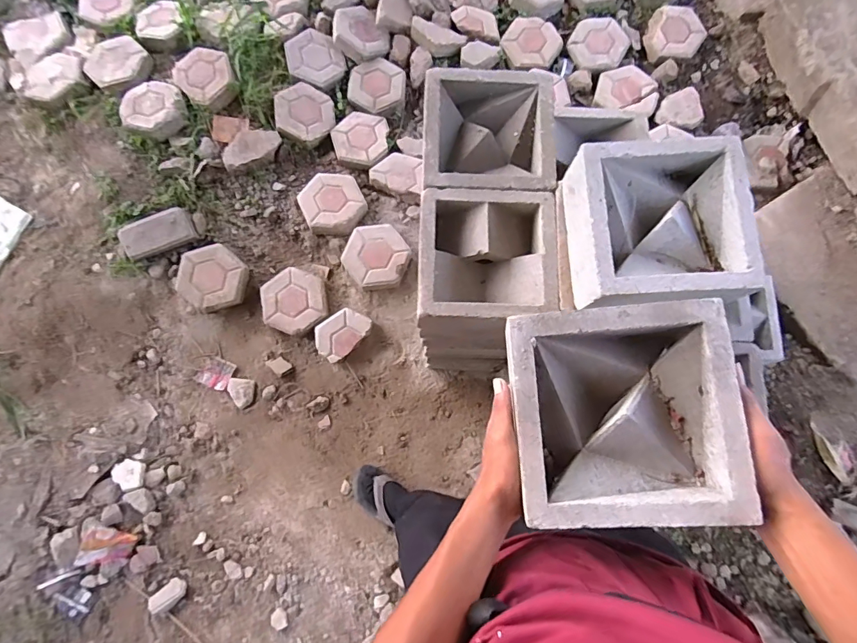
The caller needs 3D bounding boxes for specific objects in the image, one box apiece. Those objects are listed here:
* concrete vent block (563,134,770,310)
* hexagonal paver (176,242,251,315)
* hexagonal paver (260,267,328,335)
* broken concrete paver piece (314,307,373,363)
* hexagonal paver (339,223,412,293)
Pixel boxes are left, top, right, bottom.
[{"bbox_3d":[0.293,-0.122,0.590,0.209,0.102,0.205,-1,77,1],"label":"concrete vent block"},{"bbox_3d":[-0.681,-0.142,1.409,0.212,0.078,0.200,35,82,7],"label":"hexagonal paver"},{"bbox_3d":[-0.424,-0.064,1.407,0.207,0.050,0.195,22,81,5],"label":"hexagonal paver"},{"bbox_3d":[-0.275,0.036,1.401,0.128,0.066,0.175,40,83,7],"label":"broken concrete paver piece"},{"bbox_3d":[-0.165,-0.211,1.428,0.205,0.062,0.210,-39,82,-6],"label":"hexagonal paver"}]

